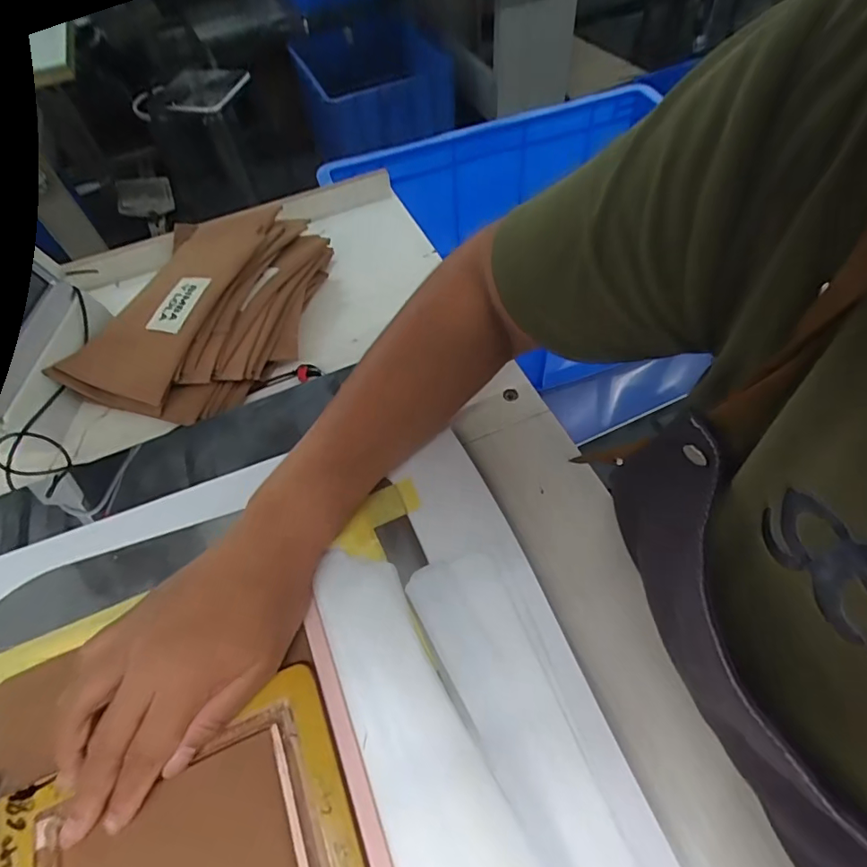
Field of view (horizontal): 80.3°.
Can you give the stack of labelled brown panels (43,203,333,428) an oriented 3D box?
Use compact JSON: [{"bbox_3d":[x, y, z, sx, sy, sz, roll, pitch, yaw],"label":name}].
[{"bbox_3d":[-0.194,-0.117,0.459,0.171,0.052,0.249,24,62,19],"label":"stack of labelled brown panels"}]

